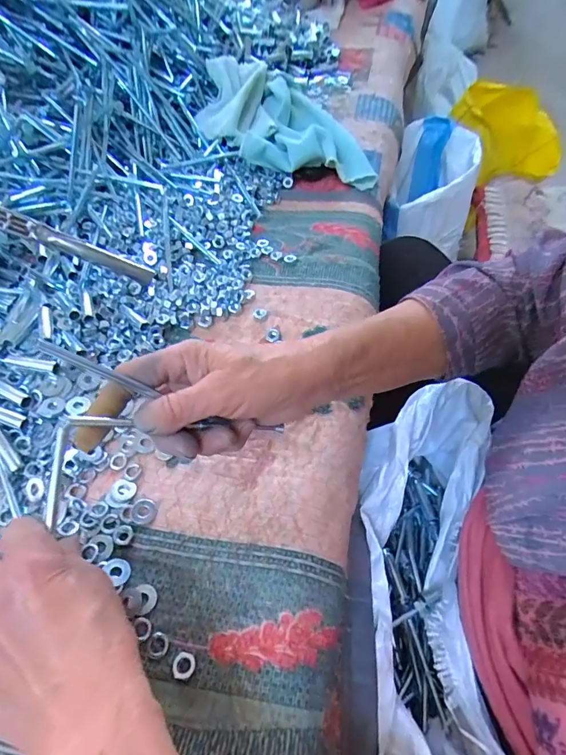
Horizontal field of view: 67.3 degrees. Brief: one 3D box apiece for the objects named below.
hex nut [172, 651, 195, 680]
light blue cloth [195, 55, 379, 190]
[{"bbox_3d":[-0.060,0.175,0.258,0.013,0.008,0.014,15,55,7],"label":"hex nut"},{"bbox_3d":[0.007,-0.346,0.571,0.270,0.069,0.149,21,56,11],"label":"light blue cloth"}]

